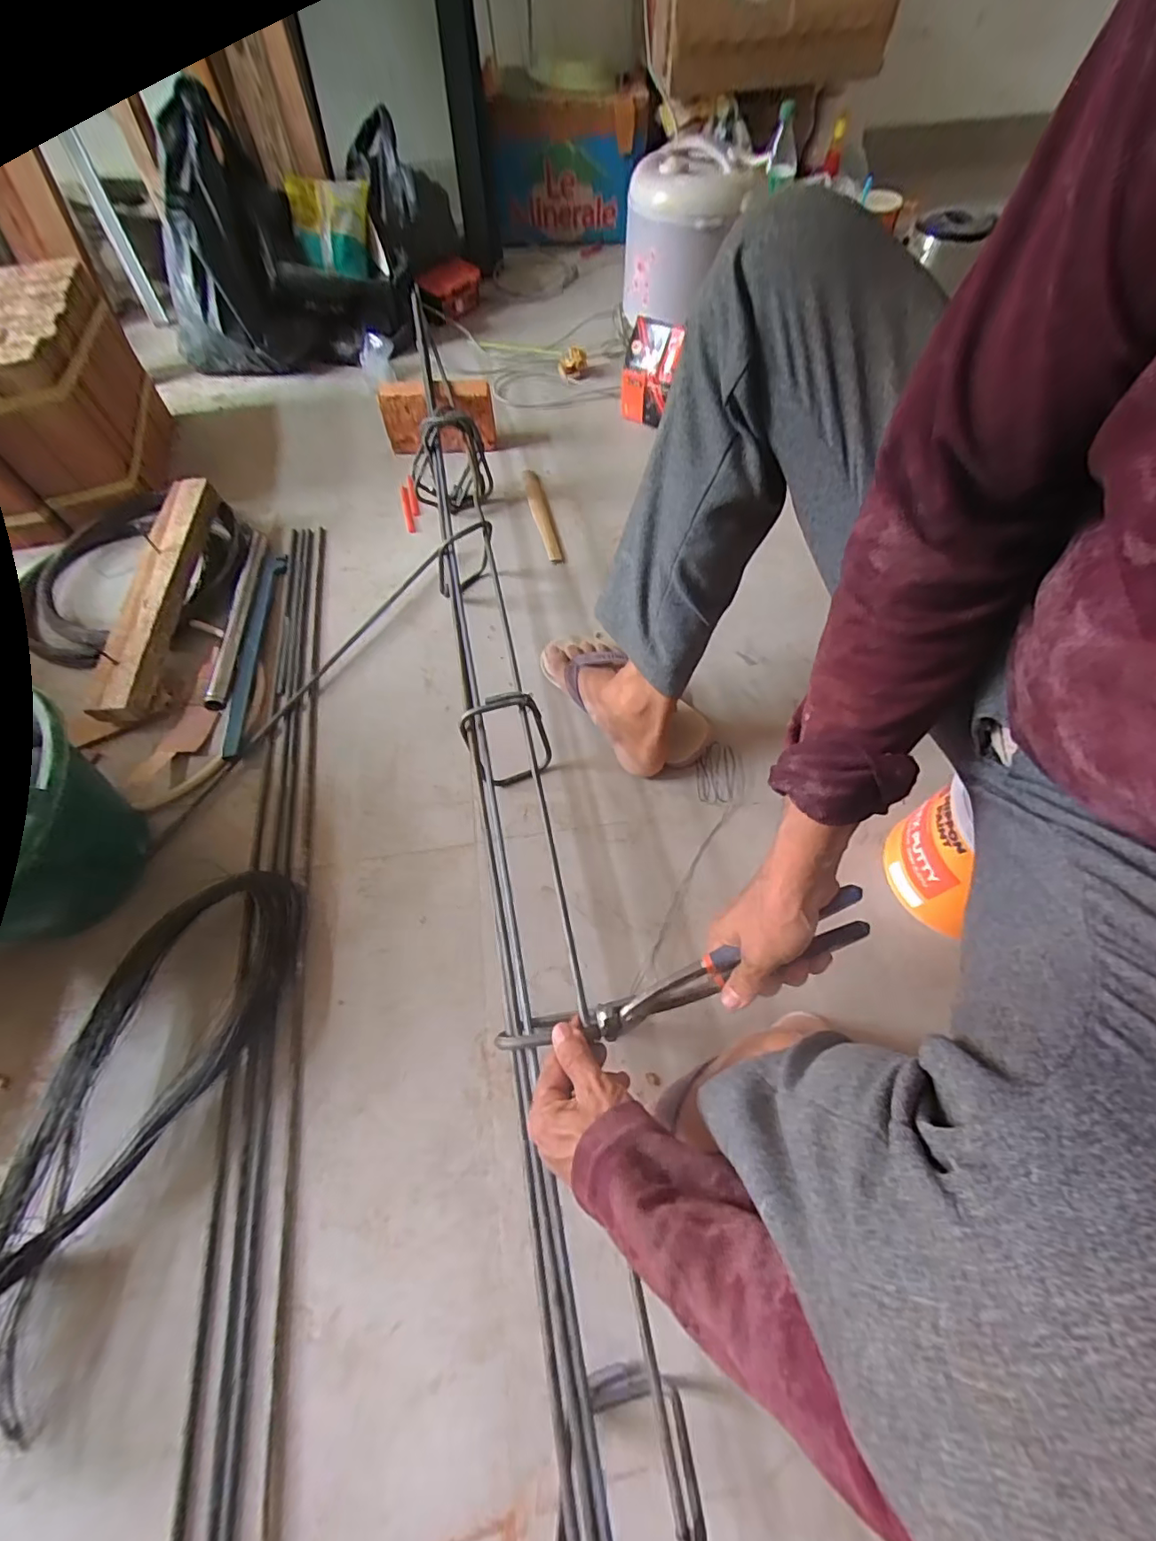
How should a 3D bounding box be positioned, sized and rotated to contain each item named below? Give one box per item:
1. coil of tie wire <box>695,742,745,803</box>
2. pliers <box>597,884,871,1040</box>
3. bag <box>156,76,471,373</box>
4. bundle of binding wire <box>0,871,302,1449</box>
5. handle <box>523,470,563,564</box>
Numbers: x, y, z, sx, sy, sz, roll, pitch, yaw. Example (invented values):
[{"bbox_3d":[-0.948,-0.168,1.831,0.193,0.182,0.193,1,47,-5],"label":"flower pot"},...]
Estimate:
[{"bbox_3d":[0.176,0.002,0.672,0.057,0.013,0.074,-2,63,0],"label":"coil of tie wire"},{"bbox_3d":[0.116,0.151,0.419,0.220,0.046,0.033,-24,64,3],"label":"pliers"},{"bbox_3d":[-0.511,-1.005,1.043,0.572,0.325,0.247,-14,63,-6],"label":"bag"},{"bbox_3d":[-0.411,0.314,0.492,0.138,0.065,0.476,16,64,9],"label":"bundle of binding wire"},{"bbox_3d":[-0.061,-0.428,0.911,0.029,0.022,0.231,-12,63,-5],"label":"handle"}]

